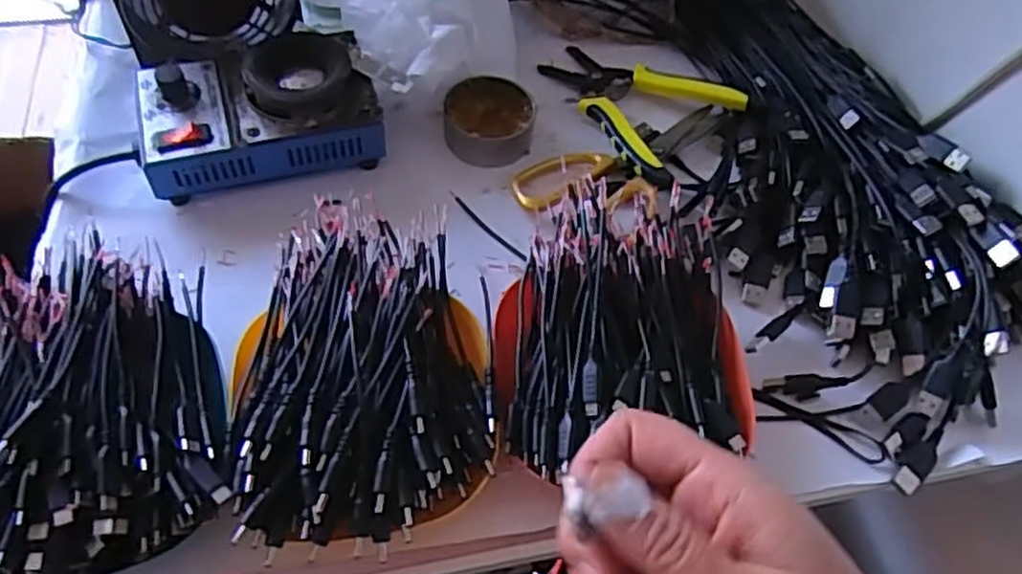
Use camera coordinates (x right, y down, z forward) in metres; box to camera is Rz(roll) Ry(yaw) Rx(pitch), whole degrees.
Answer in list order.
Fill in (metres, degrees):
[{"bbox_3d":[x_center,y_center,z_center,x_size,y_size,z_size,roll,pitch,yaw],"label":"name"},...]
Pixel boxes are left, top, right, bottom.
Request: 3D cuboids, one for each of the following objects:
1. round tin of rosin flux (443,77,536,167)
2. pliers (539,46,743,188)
[{"bbox_3d":[-0.015,-0.121,0.535,0.061,0.024,0.061,2,57,-4],"label":"round tin of rosin flux"},{"bbox_3d":[0.083,-0.138,0.559,0.144,0.028,0.110,38,62,18],"label":"pliers"}]

